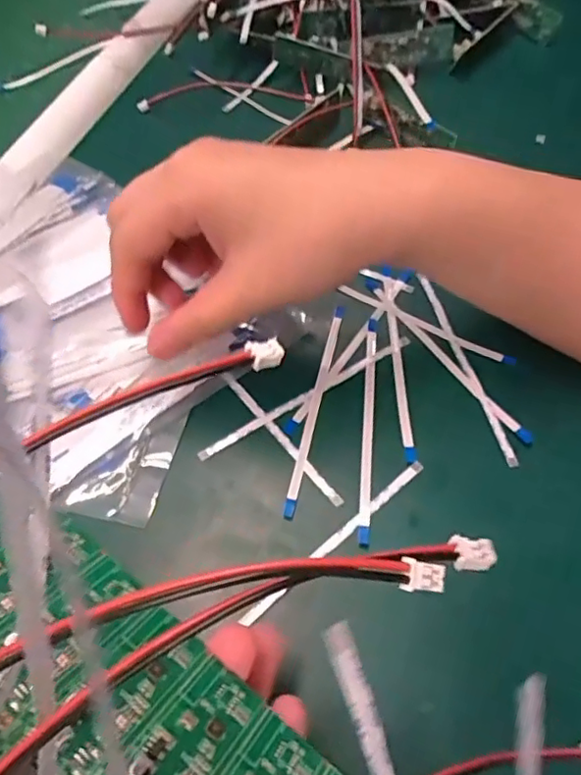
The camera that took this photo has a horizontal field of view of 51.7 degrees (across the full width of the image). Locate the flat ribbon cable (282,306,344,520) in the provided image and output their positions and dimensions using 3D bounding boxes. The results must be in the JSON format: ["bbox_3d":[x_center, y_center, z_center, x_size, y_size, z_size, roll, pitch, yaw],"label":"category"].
[{"bbox_3d":[0.012,0.006,0.282,0.005,0.006,0.117,10,57,8],"label":"flat ribbon cable"}]

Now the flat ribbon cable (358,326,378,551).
[{"bbox_3d":[0.036,0.016,0.276,0.005,0.004,0.116,4,56,4],"label":"flat ribbon cable"}]

